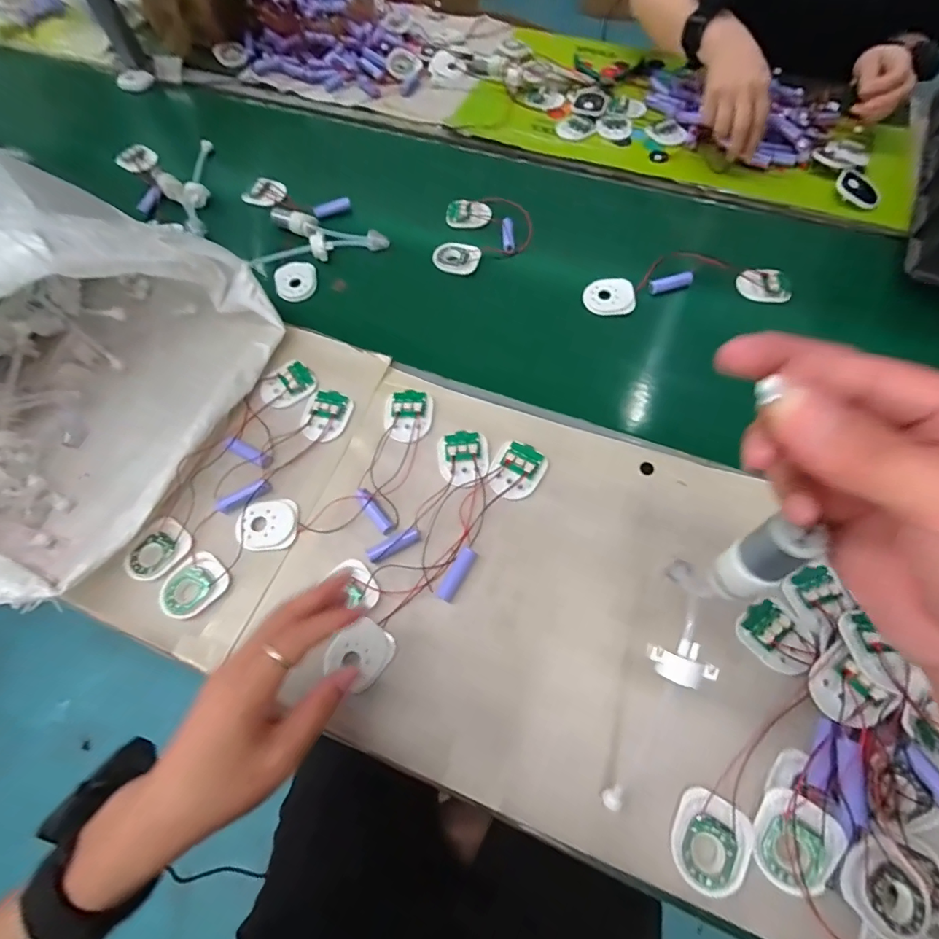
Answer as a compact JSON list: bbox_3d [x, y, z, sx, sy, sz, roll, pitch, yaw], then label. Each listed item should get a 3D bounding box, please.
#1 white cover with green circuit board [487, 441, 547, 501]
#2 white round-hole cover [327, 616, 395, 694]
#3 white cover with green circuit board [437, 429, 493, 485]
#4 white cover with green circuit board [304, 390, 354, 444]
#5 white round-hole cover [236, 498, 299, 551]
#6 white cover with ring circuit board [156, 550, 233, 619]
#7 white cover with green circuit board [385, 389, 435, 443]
[{"bbox_3d":[0.044,0.001,0.448,0.048,0.011,0.057,28,69,15],"label":"white cover with green circuit board"},{"bbox_3d":[-0.090,0.153,0.391,0.047,0.005,0.050,-1,64,2],"label":"white round-hole cover"},{"bbox_3d":[-0.005,-0.012,0.455,0.050,0.008,0.061,-7,64,0],"label":"white cover with green circuit board"},{"bbox_3d":[-0.146,-0.055,0.486,0.042,0.007,0.057,11,65,8],"label":"white cover with green circuit board"},{"bbox_3d":[-0.186,0.050,0.434,0.052,0.010,0.045,-13,64,-3],"label":"white round-hole cover"},{"bbox_3d":[-0.246,0.102,0.416,0.050,0.005,0.060,34,70,18],"label":"white cover with ring circuit board"},{"bbox_3d":[-0.061,-0.053,0.479,0.049,0.011,0.057,2,64,4],"label":"white cover with green circuit board"}]

